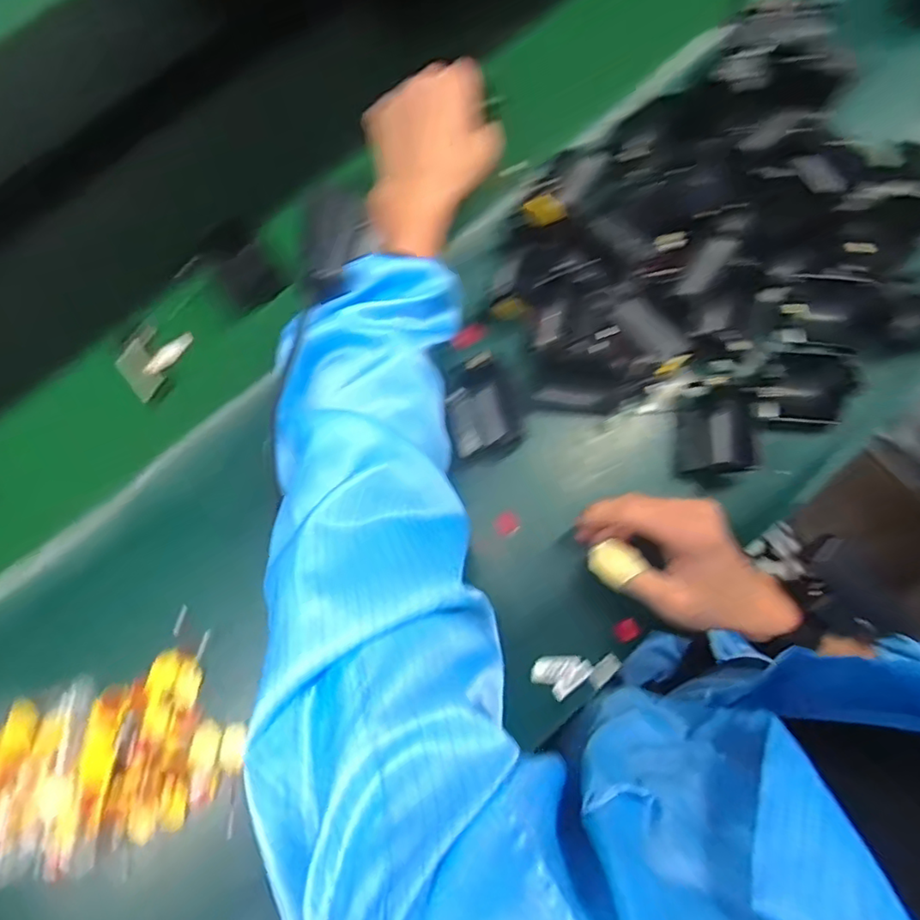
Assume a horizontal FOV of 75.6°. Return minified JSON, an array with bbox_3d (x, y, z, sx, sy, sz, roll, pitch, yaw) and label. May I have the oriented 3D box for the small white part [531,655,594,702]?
[{"bbox_3d":[0.076,0.158,0.441,0.037,0.004,0.034,34,81,10],"label":"small white part"}]

